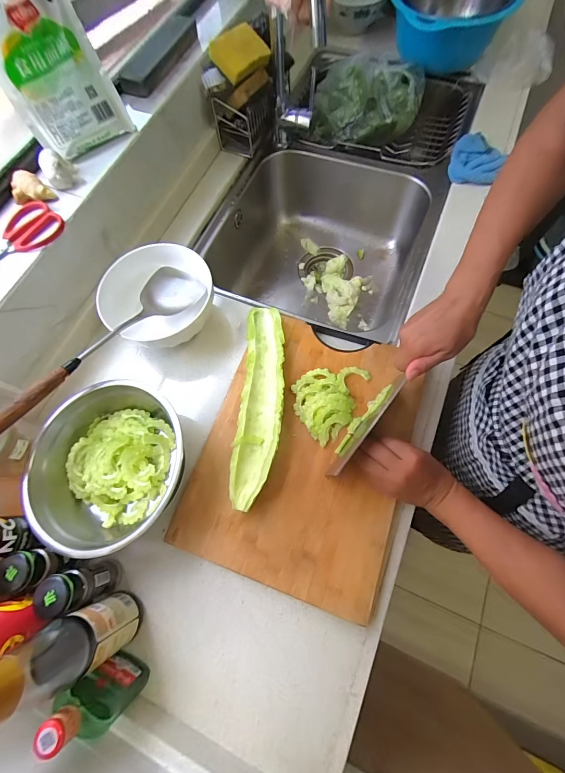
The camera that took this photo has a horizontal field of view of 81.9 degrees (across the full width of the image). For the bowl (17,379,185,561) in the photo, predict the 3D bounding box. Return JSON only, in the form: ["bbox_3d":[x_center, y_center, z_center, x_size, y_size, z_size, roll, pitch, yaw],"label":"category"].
[{"bbox_3d":[-0.218,0.107,0.426,0.176,0.089,0.196,12,70,8],"label":"bowl"}]

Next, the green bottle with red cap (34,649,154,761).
[{"bbox_3d":[-0.193,0.327,0.342,0.037,0.138,0.052,-39,72,-11],"label":"green bottle with red cap"}]

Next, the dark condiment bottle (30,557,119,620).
[{"bbox_3d":[-0.243,0.239,0.386,0.047,0.117,0.041,-25,70,-7],"label":"dark condiment bottle"}]

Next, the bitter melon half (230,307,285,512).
[{"bbox_3d":[-0.031,0.018,0.479,0.061,0.037,0.294,3,69,4],"label":"bitter melon half"}]

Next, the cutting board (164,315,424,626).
[{"bbox_3d":[0.032,0.074,0.467,0.277,0.029,0.377,16,71,9],"label":"cutting board"}]

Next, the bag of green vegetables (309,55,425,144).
[{"bbox_3d":[0.199,-0.635,0.719,0.242,0.112,0.136,-25,68,-8],"label":"bag of green vegetables"}]

